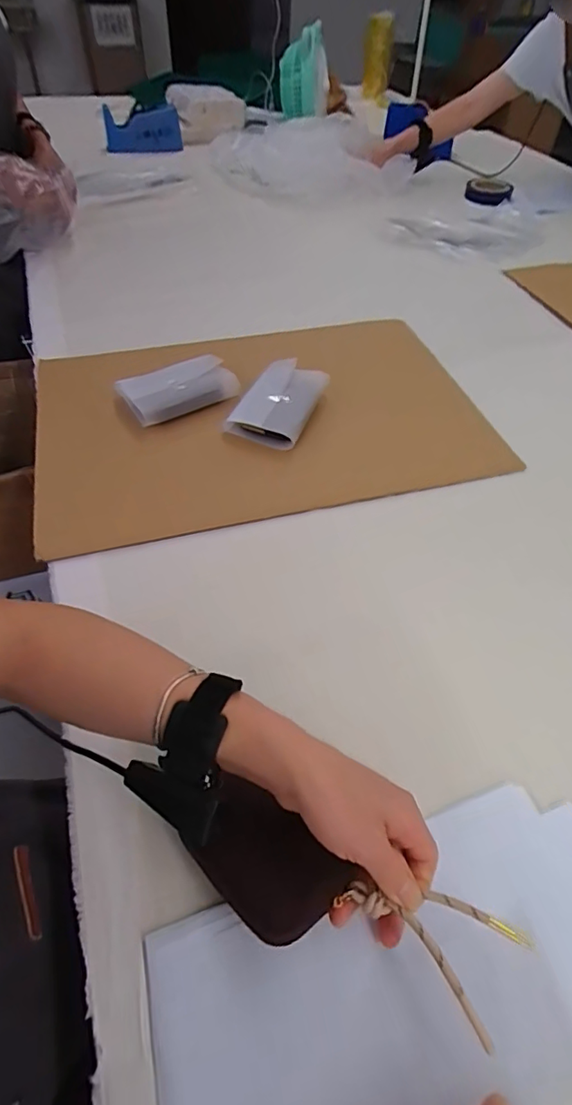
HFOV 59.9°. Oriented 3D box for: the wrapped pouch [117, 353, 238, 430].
[{"bbox_3d":[-0.145,-0.225,0.672,0.145,0.028,0.087,-25,58,-20],"label":"wrapped pouch"}]

